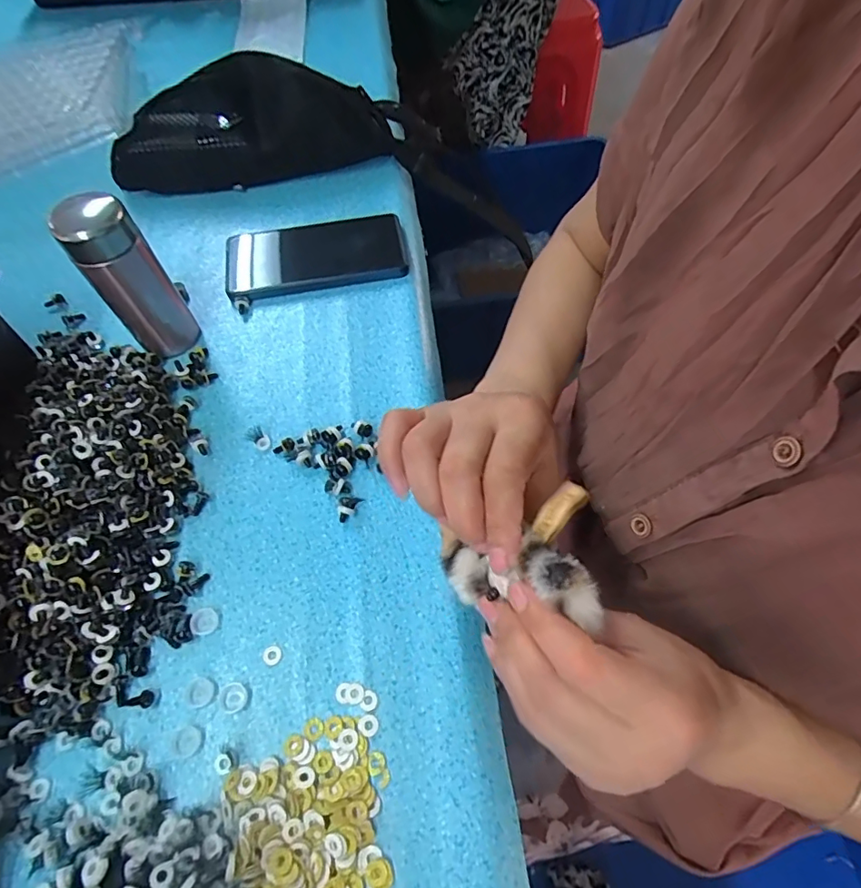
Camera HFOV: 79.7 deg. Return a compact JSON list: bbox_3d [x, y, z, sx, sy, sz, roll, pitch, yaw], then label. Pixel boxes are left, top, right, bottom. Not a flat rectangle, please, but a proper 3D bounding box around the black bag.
[{"bbox_3d":[-0.186,-0.327,0.529,0.274,0.088,0.094,-17,62,-7],"label":"black bag"}]

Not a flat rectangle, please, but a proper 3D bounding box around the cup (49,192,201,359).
[{"bbox_3d":[-0.228,-0.125,0.396,0.050,0.122,0.046,0,61,-1],"label":"cup"}]

